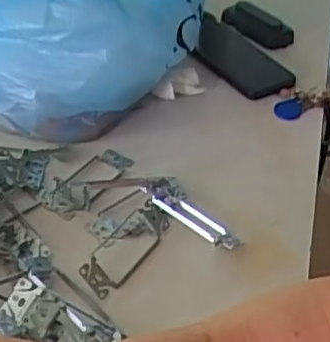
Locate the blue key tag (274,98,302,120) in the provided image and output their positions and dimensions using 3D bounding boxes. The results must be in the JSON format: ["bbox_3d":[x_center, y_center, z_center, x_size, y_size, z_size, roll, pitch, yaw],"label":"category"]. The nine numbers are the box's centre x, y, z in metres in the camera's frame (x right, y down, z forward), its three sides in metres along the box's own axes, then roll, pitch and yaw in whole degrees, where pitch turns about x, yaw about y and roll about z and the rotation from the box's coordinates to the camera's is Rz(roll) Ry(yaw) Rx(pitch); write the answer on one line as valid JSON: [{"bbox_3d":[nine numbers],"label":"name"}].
[{"bbox_3d":[0.146,-0.073,0.738,0.031,0.004,0.028,-2,65,6],"label":"blue key tag"}]

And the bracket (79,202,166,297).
[{"bbox_3d":[-0.037,0.067,0.553,0.035,0.033,0.104,25,44,21],"label":"bracket"}]

